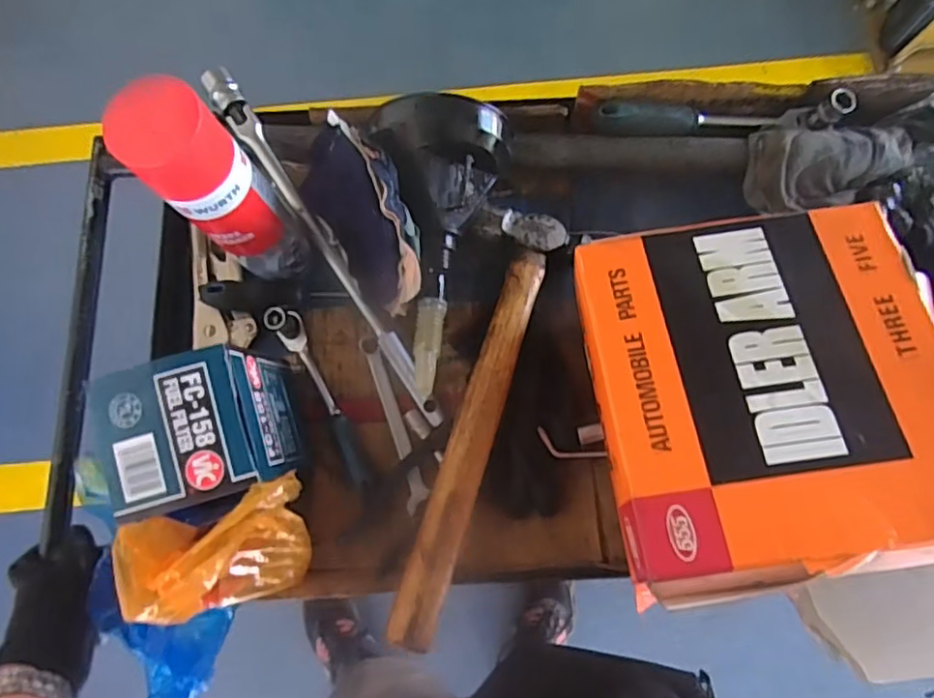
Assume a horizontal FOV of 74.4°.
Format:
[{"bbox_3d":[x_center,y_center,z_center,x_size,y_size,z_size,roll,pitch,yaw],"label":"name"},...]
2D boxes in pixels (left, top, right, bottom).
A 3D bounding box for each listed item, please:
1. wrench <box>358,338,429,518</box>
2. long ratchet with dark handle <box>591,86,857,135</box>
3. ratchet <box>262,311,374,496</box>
[{"bbox_3d":[-0.067,0.067,0.567,0.021,0.005,0.164,-18,76,-3],"label":"wrench"},{"bbox_3d":[0.247,-0.227,0.605,0.240,0.044,0.030,-2,76,1],"label":"long ratchet with dark handle"},{"bbox_3d":[-0.133,0.045,0.559,0.025,0.036,0.180,-26,77,-6],"label":"ratchet"}]

